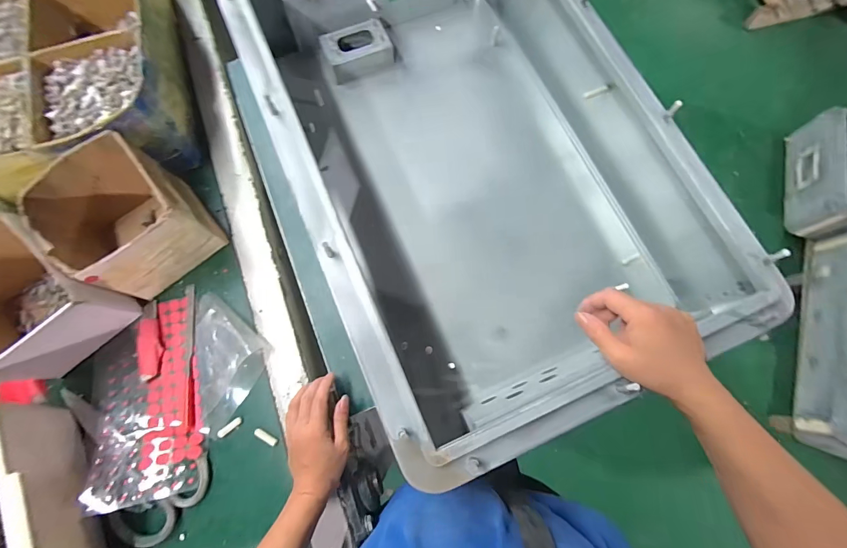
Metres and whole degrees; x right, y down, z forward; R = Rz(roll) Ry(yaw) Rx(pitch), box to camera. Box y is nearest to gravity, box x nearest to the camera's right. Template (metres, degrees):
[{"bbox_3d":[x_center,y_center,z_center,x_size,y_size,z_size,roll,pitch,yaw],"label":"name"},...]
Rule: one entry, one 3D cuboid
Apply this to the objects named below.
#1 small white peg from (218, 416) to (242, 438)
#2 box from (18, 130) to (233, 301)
[{"bbox_3d":[-0.238,0.188,0.461,0.030,0.004,0.010,-39,79,-10],"label":"small white peg"},{"bbox_3d":[-0.369,-0.068,0.472,0.144,0.113,0.148,-35,79,-10],"label":"box"}]

